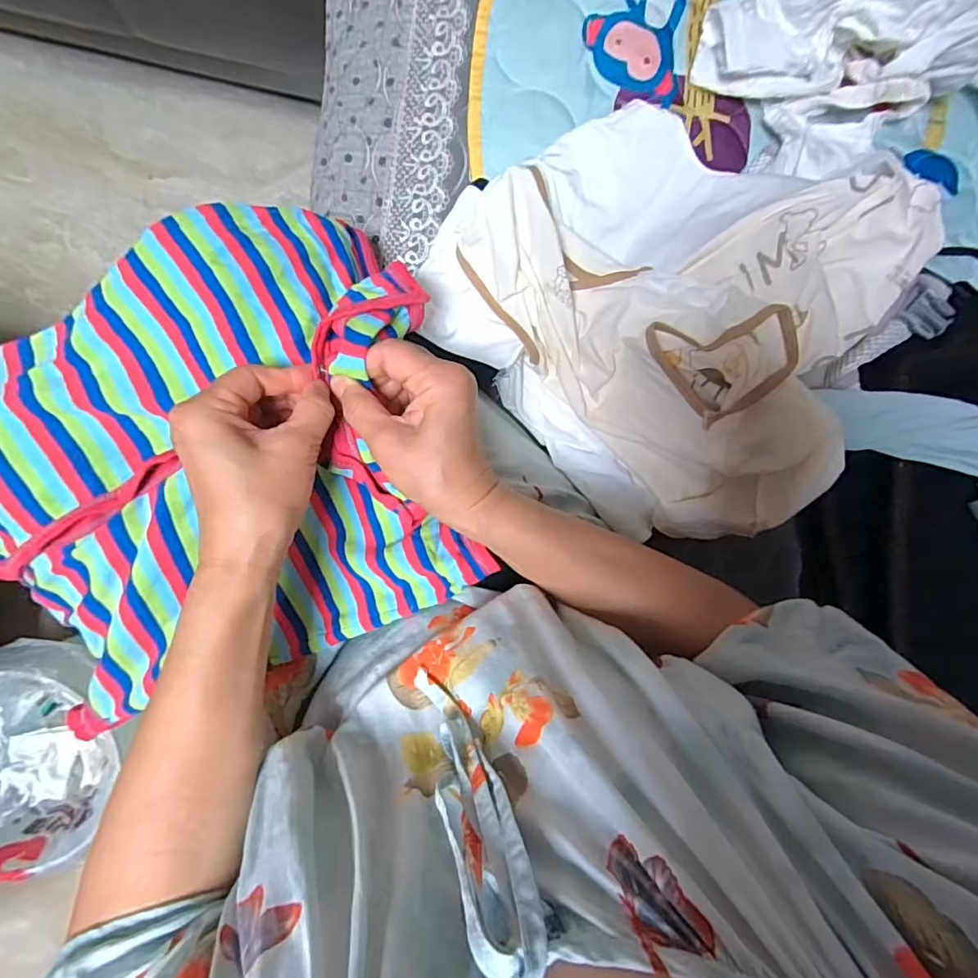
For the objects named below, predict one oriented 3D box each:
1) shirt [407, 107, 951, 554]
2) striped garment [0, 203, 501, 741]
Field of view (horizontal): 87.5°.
[{"bbox_3d":[0.145,-0.142,0.385,0.292,0.096,0.320,-44,99,-2],"label":"shirt"},{"bbox_3d":[-0.185,-0.021,0.342,0.313,0.056,0.301,-14,96,-6],"label":"striped garment"}]

